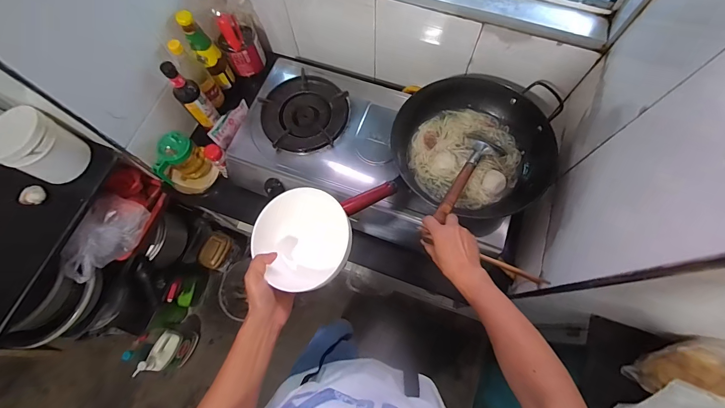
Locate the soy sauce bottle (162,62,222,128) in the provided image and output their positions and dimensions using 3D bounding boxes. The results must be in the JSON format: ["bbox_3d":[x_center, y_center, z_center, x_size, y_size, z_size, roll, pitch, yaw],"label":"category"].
[{"bbox_3d":[-0.442,-0.277,0.884,0.059,0.202,0.052,-39,74,-11],"label":"soy sauce bottle"}]

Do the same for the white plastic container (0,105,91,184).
[{"bbox_3d":[-0.720,-0.124,0.760,0.136,0.156,0.121,21,73,9],"label":"white plastic container"}]

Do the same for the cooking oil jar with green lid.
[{"bbox_3d":[-0.481,-0.105,0.911,0.124,0.177,0.120,-1,71,2],"label":"cooking oil jar with green lid"}]

